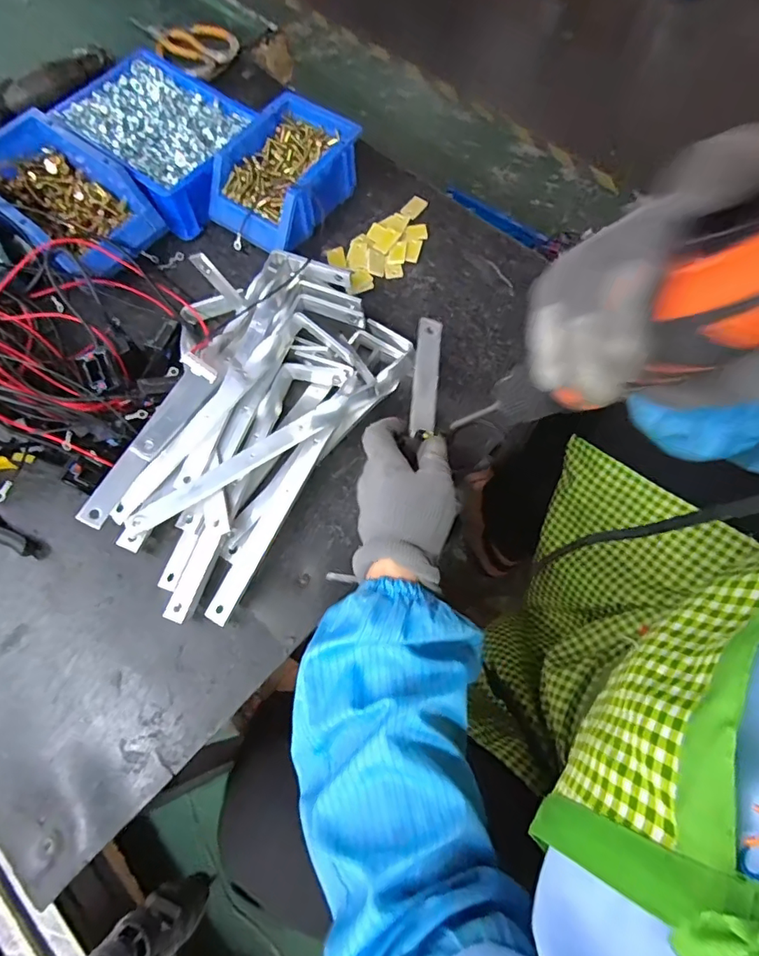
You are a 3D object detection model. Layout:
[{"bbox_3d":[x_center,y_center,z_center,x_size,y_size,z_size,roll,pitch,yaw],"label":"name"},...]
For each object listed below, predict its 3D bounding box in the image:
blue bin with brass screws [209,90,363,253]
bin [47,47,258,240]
[{"bbox_3d":[-0.103,-0.326,0.544,0.122,0.071,0.153,37,74,14],"label":"blue bin with brass screws"},{"bbox_3d":[-0.246,-0.385,0.565,0.202,0.059,0.149,38,74,14],"label":"bin"}]

